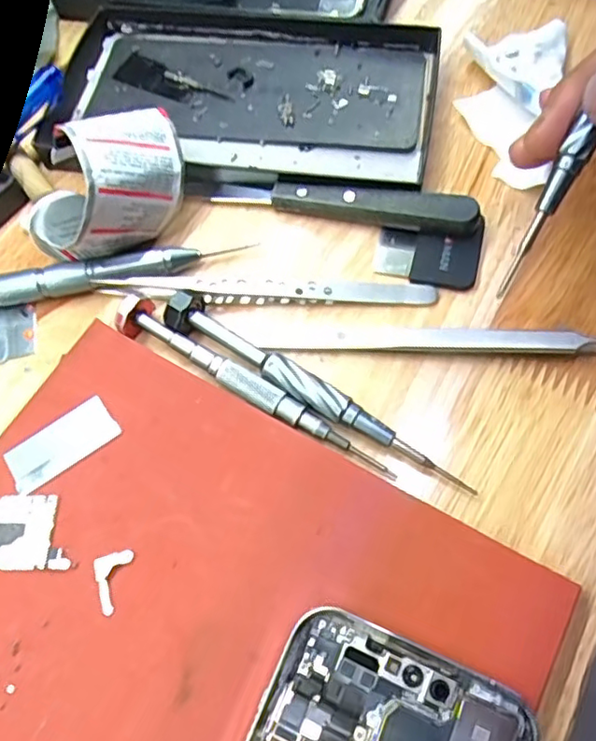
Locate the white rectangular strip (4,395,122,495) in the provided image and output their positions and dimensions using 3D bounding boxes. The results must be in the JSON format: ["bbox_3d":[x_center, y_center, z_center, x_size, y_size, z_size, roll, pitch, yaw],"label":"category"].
[{"bbox_3d":[-0.084,0.025,0.219,0.038,0.004,0.019,-34,68,-13],"label":"white rectangular strip"}]

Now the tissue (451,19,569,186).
[{"bbox_3d":[0.096,-0.128,0.279,0.044,0.020,0.089,11,66,9],"label":"tissue"}]

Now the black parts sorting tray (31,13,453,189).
[{"bbox_3d":[-0.027,-0.127,0.287,0.174,0.012,0.097,7,65,5],"label":"black parts sorting tray"}]

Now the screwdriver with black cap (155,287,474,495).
[{"bbox_3d":[0.004,0.007,0.222,0.125,0.011,0.013,31,70,16],"label":"screwdriver with black cap"}]

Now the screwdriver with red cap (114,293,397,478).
[{"bbox_3d":[-0.018,0.005,0.223,0.115,0.008,0.014,31,70,16],"label":"screwdriver with red cap"}]

